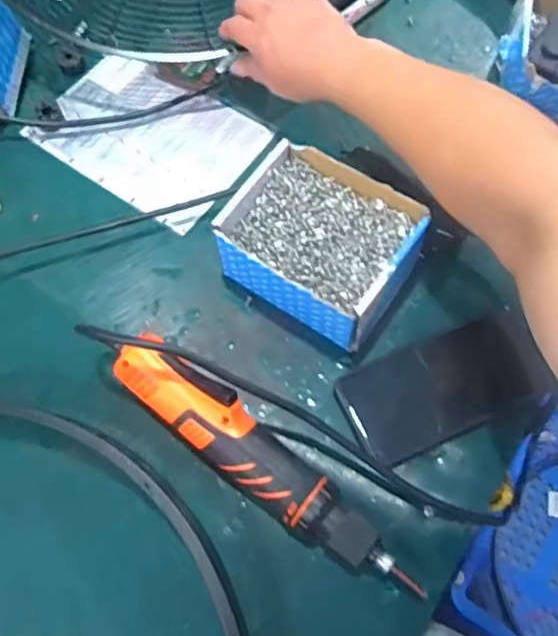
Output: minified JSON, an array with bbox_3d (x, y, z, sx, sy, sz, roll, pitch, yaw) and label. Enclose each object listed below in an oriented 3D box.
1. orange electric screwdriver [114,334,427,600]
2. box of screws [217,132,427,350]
[{"bbox_3d":[-0.013,0.103,0.405,0.257,0.050,0.047,37,75,14],"label":"orange electric screwdriver"},{"bbox_3d":[0.031,-0.055,0.459,0.142,0.074,0.113,35,74,14],"label":"box of screws"}]

